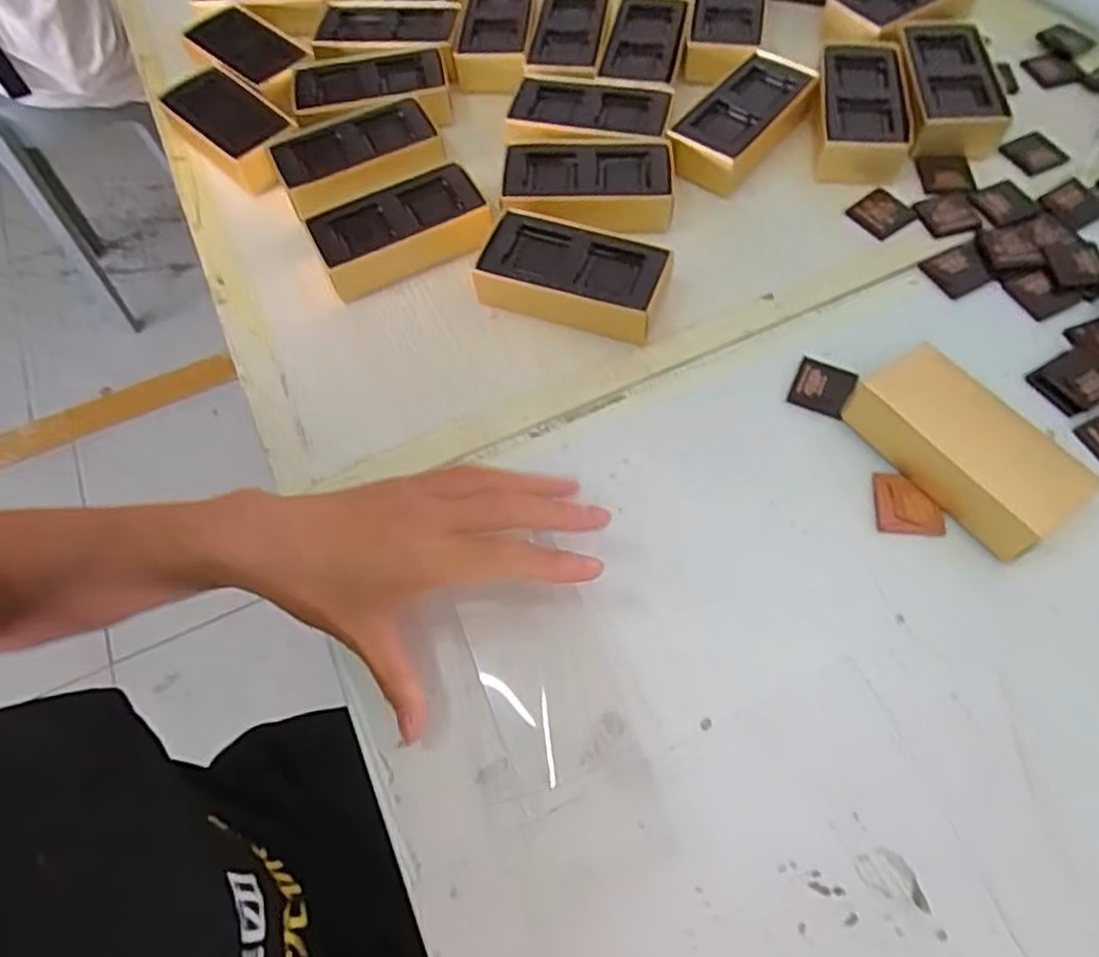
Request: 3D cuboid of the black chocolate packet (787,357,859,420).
[{"bbox_3d":[0.158,-0.053,0.418,0.033,0.008,0.032,23,73,20],"label":"black chocolate packet"}]

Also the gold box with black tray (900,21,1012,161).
[{"bbox_3d":[0.284,-0.278,0.516,0.060,0.029,0.115,6,63,7],"label":"gold box with black tray"}]

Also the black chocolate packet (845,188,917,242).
[{"bbox_3d":[0.222,-0.178,0.481,0.038,0.004,0.034,-33,65,-13],"label":"black chocolate packet"}]

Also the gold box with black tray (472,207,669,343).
[{"bbox_3d":[0.014,-0.124,0.452,0.111,0.035,0.059,19,65,13],"label":"gold box with black tray"}]

